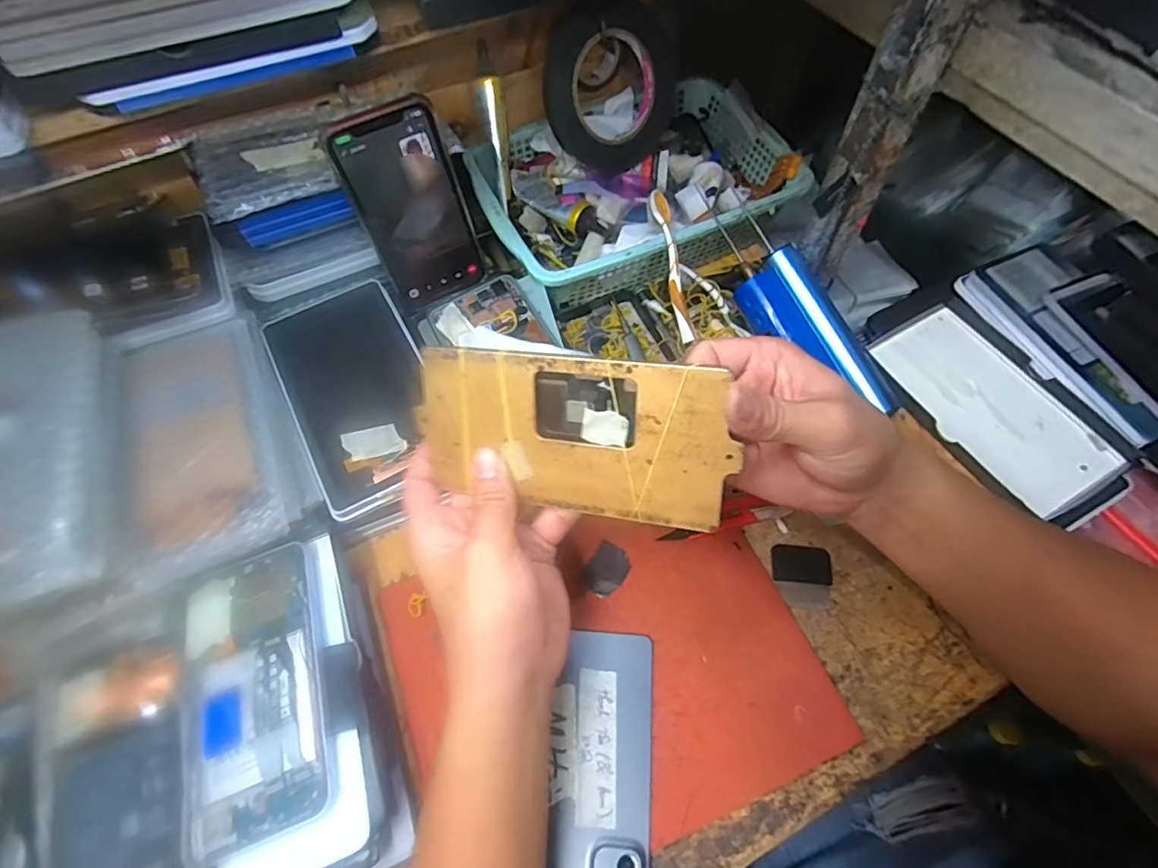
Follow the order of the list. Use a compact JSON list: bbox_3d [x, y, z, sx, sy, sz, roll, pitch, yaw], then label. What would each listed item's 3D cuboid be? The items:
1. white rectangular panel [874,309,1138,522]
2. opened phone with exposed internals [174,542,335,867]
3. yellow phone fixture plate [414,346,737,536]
[{"bbox_3d":[0.322,-0.024,0.430,0.091,0.015,0.176,-26,64,-12],"label":"white rectangular panel"},{"bbox_3d":[-0.187,0.143,0.312,0.078,0.006,0.153,-20,57,-11],"label":"opened phone with exposed internals"},{"bbox_3d":[-0.007,0.001,0.281,0.164,0.087,0.004,4,21,17],"label":"yellow phone fixture plate"}]

